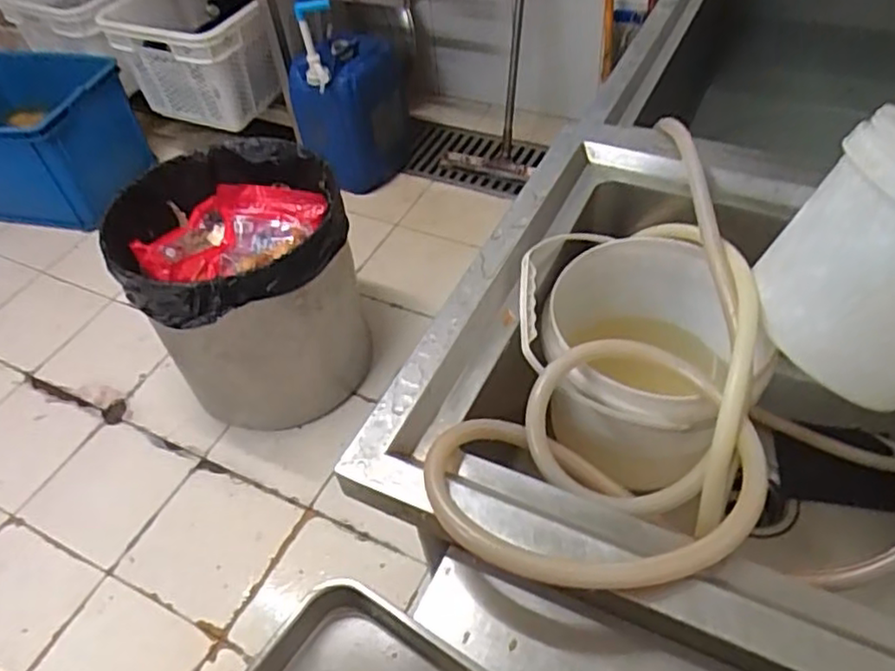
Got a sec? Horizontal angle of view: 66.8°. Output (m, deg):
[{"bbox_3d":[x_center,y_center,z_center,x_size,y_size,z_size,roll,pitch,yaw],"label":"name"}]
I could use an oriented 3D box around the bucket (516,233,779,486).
[{"bbox_3d":[0.226,0.021,0.824,0.263,0.218,0.253,-3,50,4],"label":"bucket"}]

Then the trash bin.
[{"bbox_3d":[-0.429,-0.099,1.595,0.454,0.497,0.461,-16,50,-7],"label":"trash bin"}]

